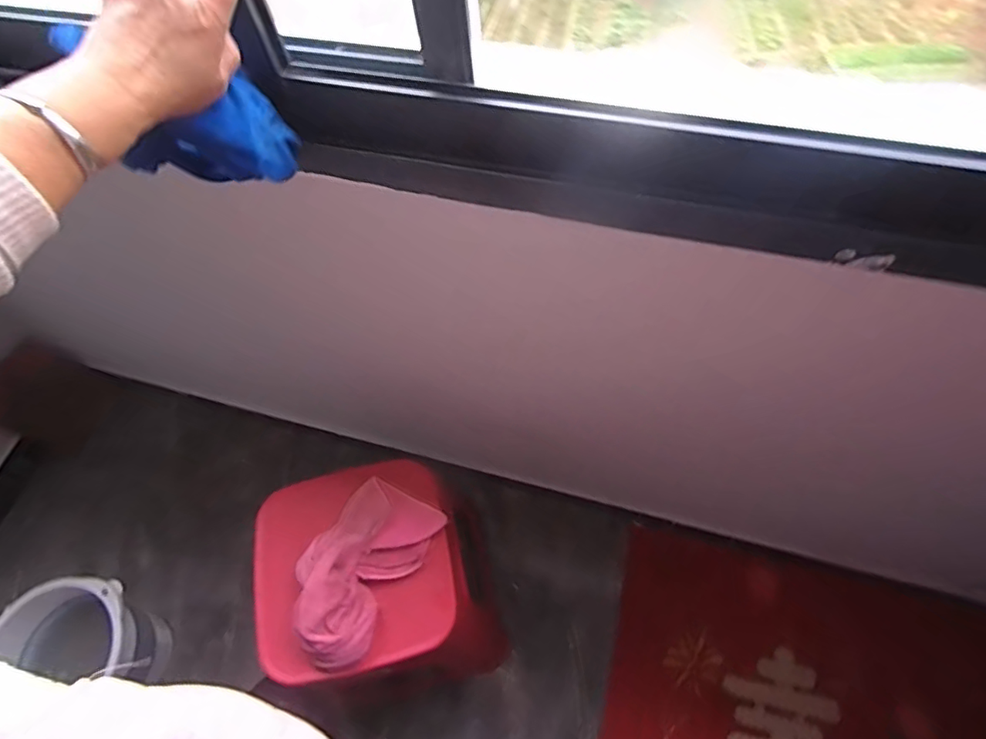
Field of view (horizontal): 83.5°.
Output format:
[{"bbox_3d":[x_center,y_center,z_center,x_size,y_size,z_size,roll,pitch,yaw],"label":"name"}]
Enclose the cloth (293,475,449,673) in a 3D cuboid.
[{"bbox_3d":[-0.199,0.280,0.792,0.146,0.074,0.250,26,68,17],"label":"cloth"}]

